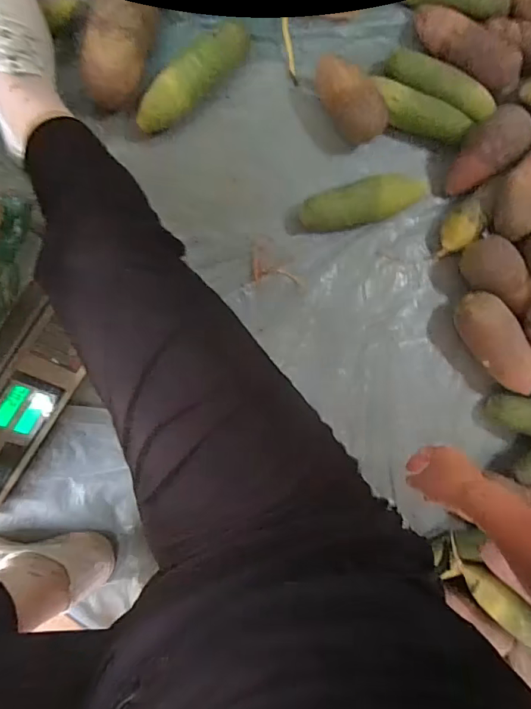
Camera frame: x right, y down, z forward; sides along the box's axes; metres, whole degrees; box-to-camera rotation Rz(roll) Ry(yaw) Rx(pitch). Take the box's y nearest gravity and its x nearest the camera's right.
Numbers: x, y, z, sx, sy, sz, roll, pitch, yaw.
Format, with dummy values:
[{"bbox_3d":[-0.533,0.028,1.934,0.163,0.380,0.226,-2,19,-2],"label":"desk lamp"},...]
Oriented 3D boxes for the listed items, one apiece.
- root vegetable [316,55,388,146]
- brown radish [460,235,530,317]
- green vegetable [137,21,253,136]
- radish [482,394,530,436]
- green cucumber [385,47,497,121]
[{"bbox_3d":[0.123,-0.378,0.679,0.065,0.069,0.133,-34,93,-8],"label":"root vegetable"},{"bbox_3d":[0.354,-0.119,0.693,0.059,0.053,0.123,-37,94,-8],"label":"brown radish"},{"bbox_3d":[-0.104,-0.402,0.658,0.055,0.046,0.219,42,83,-5],"label":"green vegetable"},{"bbox_3d":[0.408,0.096,0.704,0.138,0.045,0.056,10,87,13],"label":"radish"},{"bbox_3d":[0.276,-0.424,0.713,0.182,0.044,0.053,34,84,-6],"label":"green cucumber"}]

